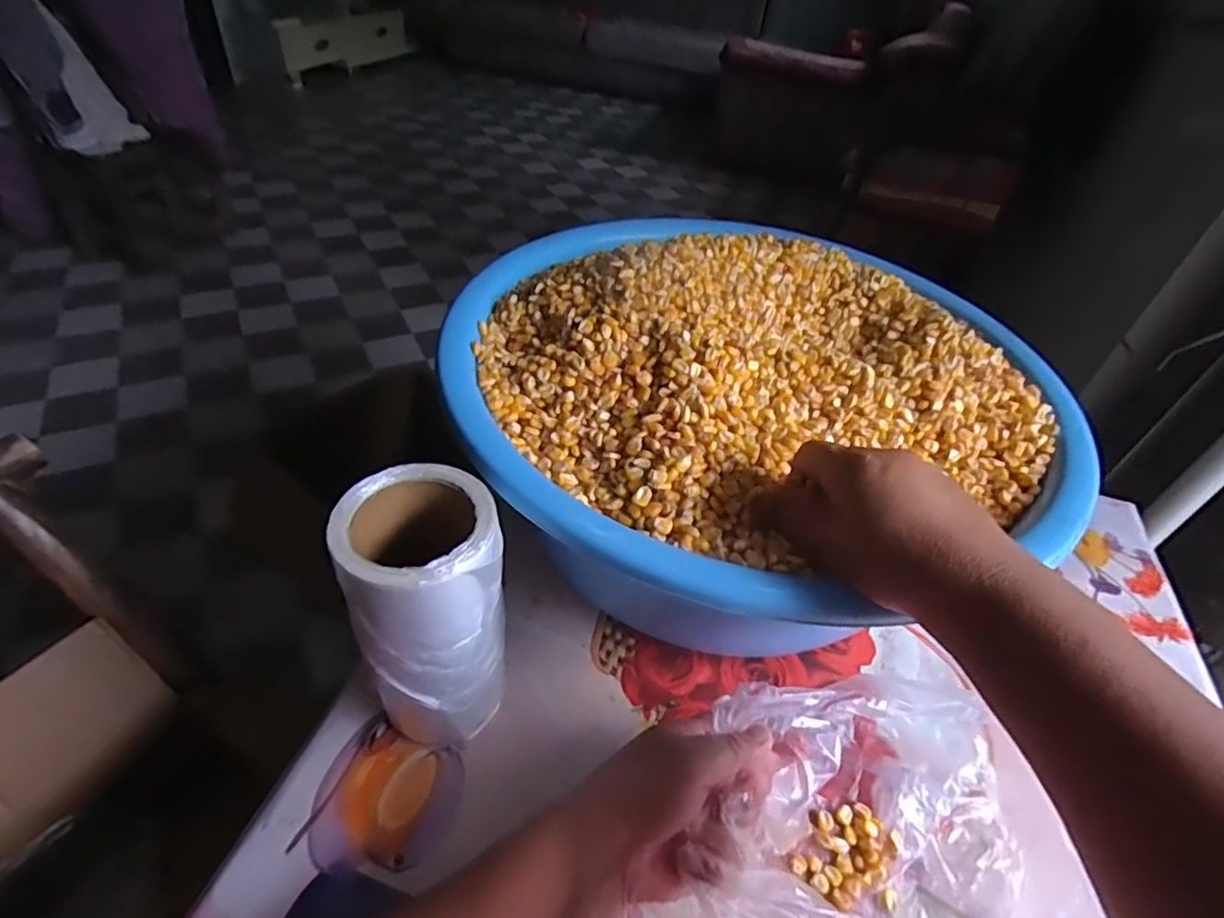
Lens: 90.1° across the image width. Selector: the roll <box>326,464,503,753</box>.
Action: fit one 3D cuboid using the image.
[{"bbox_3d":[-0.106,0.094,0.364,0.077,0.174,0.082,4,43,-4],"label":"roll"}]

